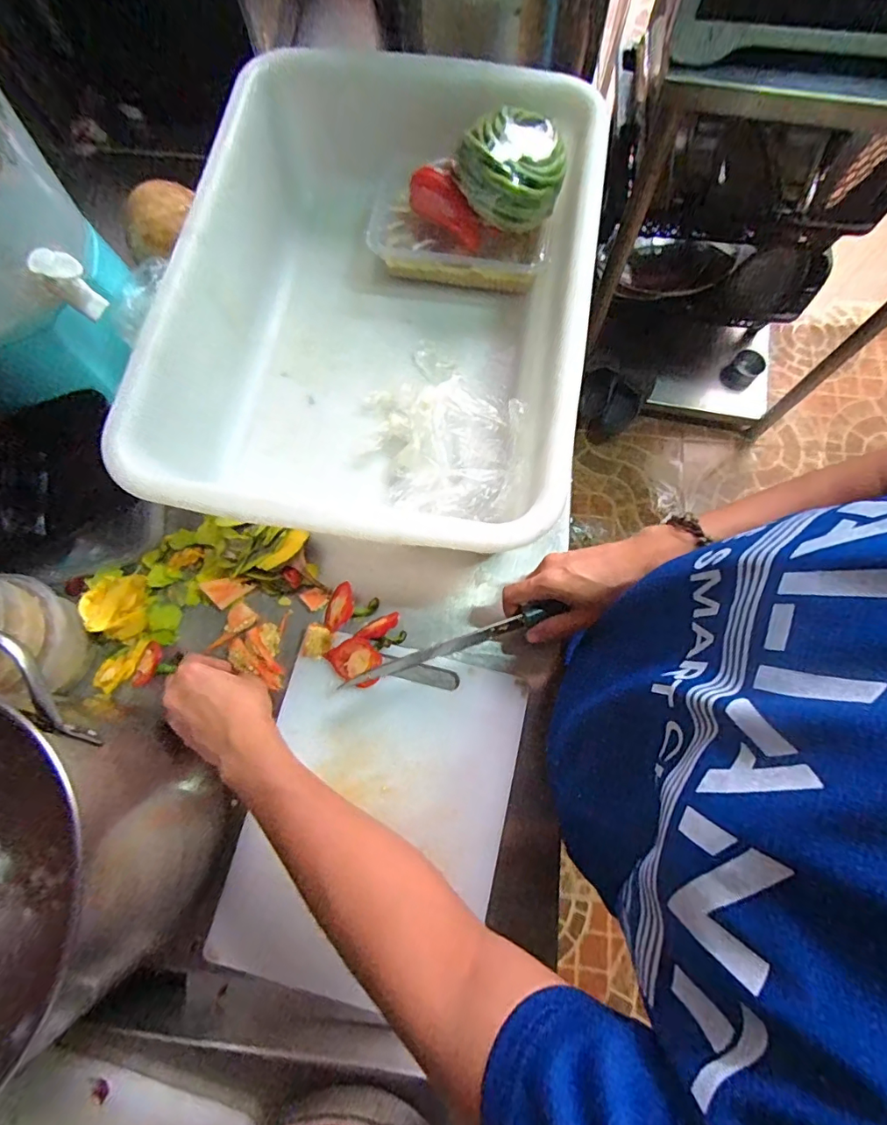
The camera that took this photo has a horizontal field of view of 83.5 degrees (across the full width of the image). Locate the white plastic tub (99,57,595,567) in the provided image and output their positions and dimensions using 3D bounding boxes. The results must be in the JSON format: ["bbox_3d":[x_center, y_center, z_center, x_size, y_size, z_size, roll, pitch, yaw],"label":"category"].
[{"bbox_3d":[-0.054,-0.235,0.482,0.354,0.138,0.468,9,75,3],"label":"white plastic tub"}]

